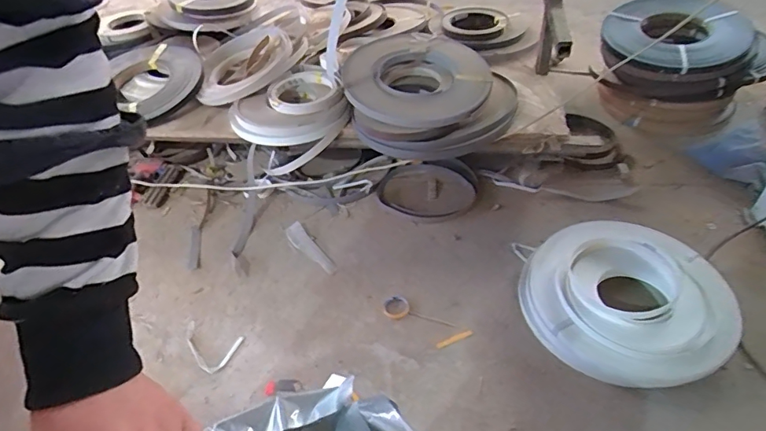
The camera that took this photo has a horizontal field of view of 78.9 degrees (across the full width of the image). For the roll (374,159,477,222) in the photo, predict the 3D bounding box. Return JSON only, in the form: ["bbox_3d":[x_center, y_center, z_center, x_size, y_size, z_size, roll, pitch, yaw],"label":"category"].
[{"bbox_3d":[0.125,-0.065,1.275,0.283,0.037,0.201,-3,44,-2],"label":"roll"}]

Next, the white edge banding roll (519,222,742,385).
[{"bbox_3d":[0.510,0.170,0.989,0.396,0.103,0.361,-1,44,1],"label":"white edge banding roll"}]

